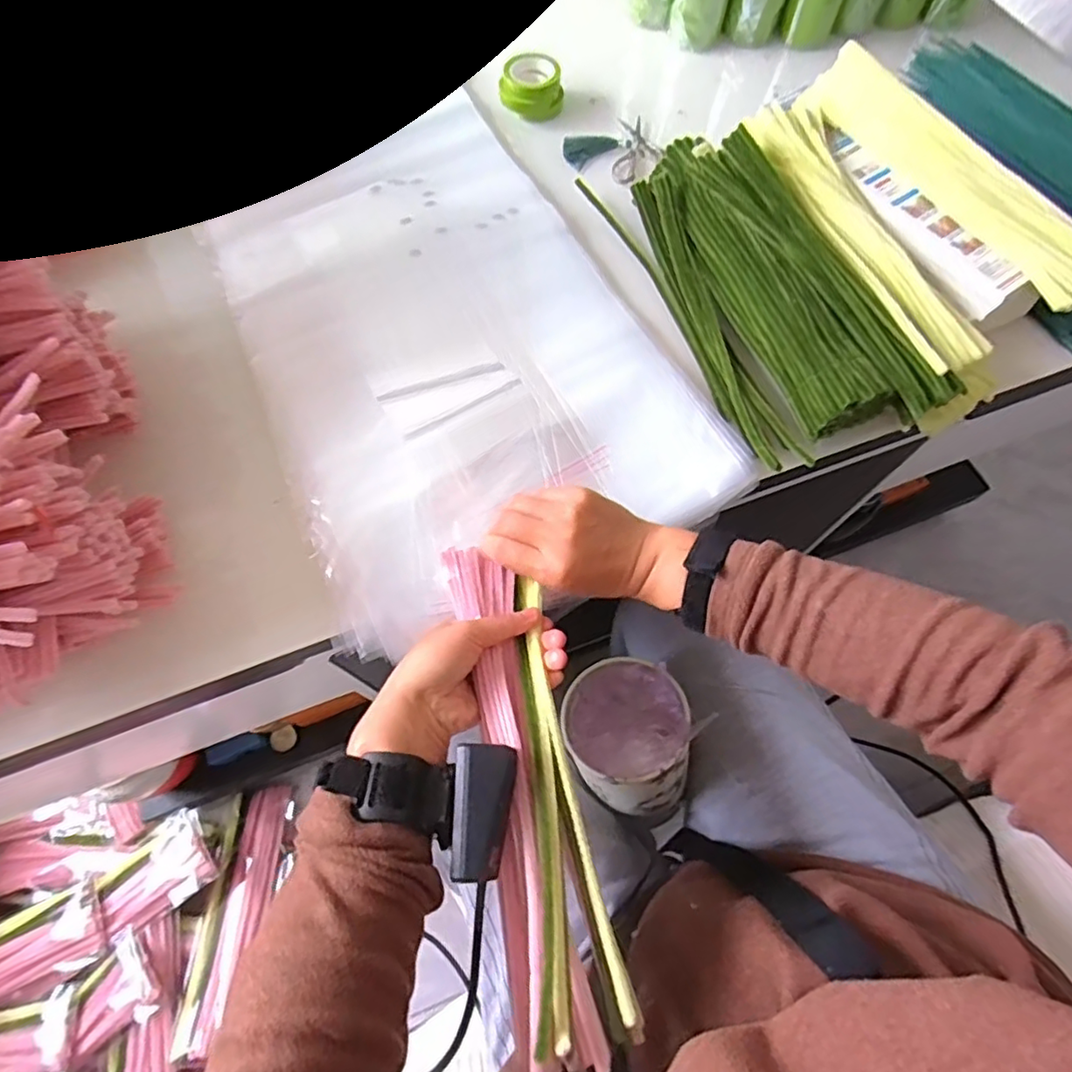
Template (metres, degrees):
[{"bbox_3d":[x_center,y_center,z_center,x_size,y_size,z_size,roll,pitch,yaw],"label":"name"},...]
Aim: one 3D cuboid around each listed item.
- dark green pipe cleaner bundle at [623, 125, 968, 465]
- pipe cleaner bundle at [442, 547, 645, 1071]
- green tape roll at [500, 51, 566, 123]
[{"bbox_3d":[0.188,-0.212,0.511,0.126,0.065,0.313,-18,68,-7],"label":"dark green pipe cleaner bundle"},{"bbox_3d":[-0.009,0.134,0.371,0.065,0.038,0.298,-12,61,-5],"label":"pipe cleaner bundle"},{"bbox_3d":[-0.002,-0.486,0.656,0.054,0.042,0.055,0,67,0],"label":"green tape roll"}]

